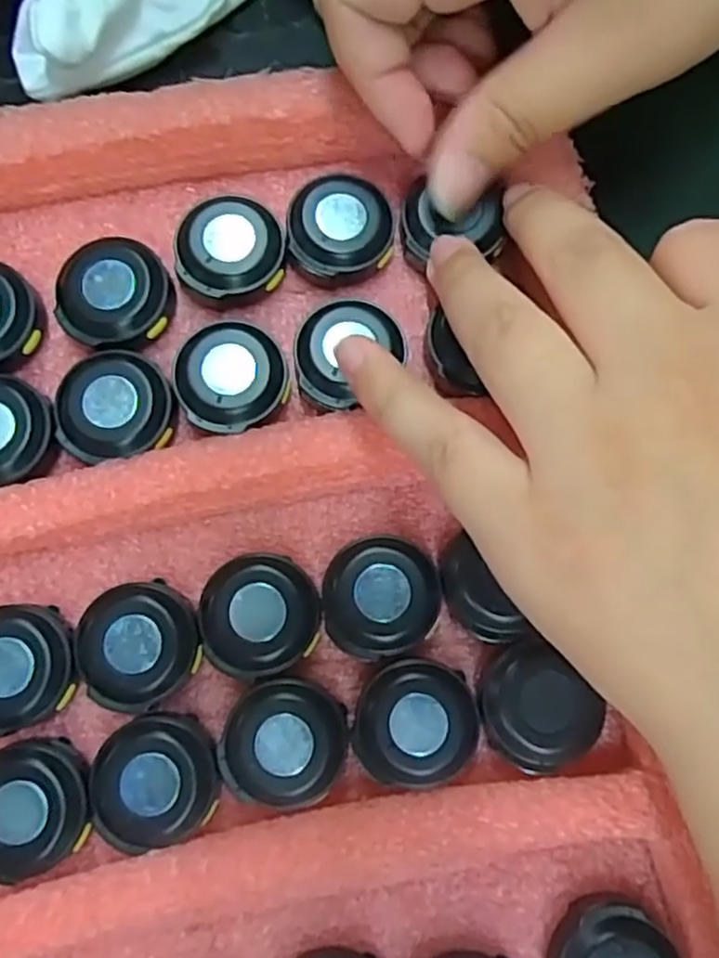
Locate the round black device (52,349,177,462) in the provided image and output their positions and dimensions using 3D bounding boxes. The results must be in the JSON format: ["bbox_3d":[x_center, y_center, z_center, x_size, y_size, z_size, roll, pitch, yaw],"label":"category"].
[{"bbox_3d":[-0.064,-0.019,0.194,0.029,0.009,0.029,0,79,-1],"label":"round black device"}]

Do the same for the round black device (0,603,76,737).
[{"bbox_3d":[-0.085,0.046,0.182,0.029,0.011,0.028,0,79,-1],"label":"round black device"}]

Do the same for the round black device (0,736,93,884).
[{"bbox_3d":[-0.079,0.078,0.176,0.029,0.010,0.029,0,79,-1],"label":"round black device"}]

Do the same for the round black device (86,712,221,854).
[{"bbox_3d":[-0.049,0.072,0.177,0.031,0.009,0.029,0,79,-1],"label":"round black device"}]

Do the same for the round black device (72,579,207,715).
[{"bbox_3d":[-0.055,0.041,0.184,0.029,0.010,0.029,0,79,-1],"label":"round black device"}]

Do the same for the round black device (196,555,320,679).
[{"bbox_3d":[-0.025,0.034,0.185,0.030,0.011,0.029,0,79,-1],"label":"round black device"}]

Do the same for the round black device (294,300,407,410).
[{"bbox_3d":[-0.002,-0.033,0.198,0.029,0.008,0.030,0,79,-1],"label":"round black device"}]

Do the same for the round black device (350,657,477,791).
[{"bbox_3d":[0.014,0.060,0.182,0.028,0.012,0.029,0,79,-1],"label":"round black device"}]

